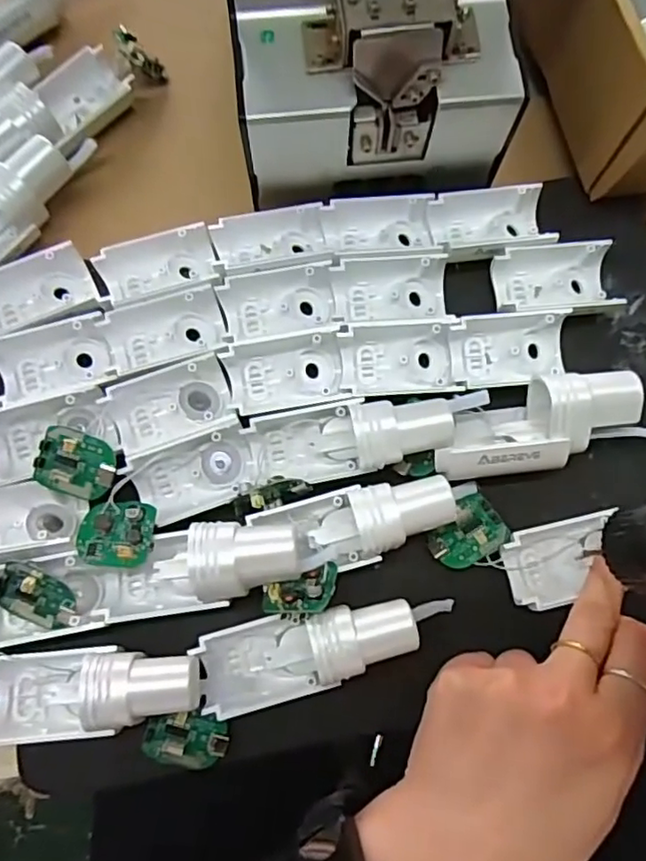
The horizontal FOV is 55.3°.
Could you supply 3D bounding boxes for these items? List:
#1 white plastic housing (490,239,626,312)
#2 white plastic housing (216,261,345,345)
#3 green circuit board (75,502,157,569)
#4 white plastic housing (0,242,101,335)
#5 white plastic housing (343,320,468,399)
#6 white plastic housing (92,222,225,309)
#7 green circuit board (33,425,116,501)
[{"bbox_3d":[0.114,-0.073,0.307,0.056,0.022,0.037,-6,77,-2],"label":"white plastic housing"},{"bbox_3d":[-0.021,-0.061,0.301,0.056,0.017,0.040,-9,77,-3],"label":"white plastic housing"},{"bbox_3d":[-0.090,0.045,0.266,0.032,0.006,0.027,-1,66,5],"label":"green circuit board"},{"bbox_3d":[-0.143,-0.065,0.301,0.056,0.016,0.033,-25,79,-7],"label":"white plastic housing"},{"bbox_3d":[0.038,-0.033,0.295,0.054,0.017,0.038,-4,77,-2],"label":"white plastic housing"},{"bbox_3d":[-0.081,-0.080,0.305,0.058,0.018,0.036,-14,77,-4],"label":"white plastic housing"},{"bbox_3d":[-0.109,0.015,0.273,0.034,0.007,0.028,13,95,-1],"label":"green circuit board"}]

